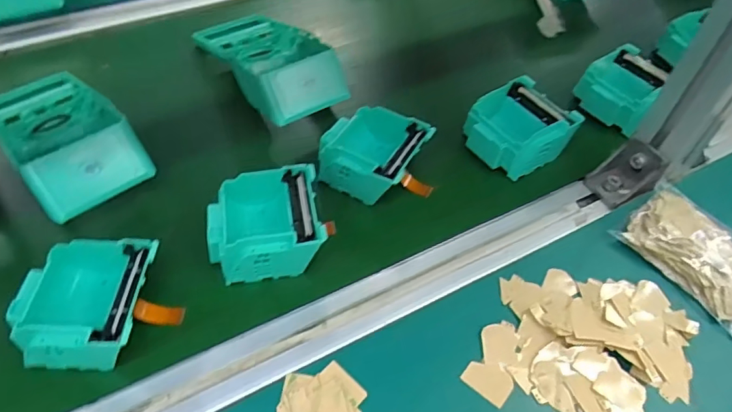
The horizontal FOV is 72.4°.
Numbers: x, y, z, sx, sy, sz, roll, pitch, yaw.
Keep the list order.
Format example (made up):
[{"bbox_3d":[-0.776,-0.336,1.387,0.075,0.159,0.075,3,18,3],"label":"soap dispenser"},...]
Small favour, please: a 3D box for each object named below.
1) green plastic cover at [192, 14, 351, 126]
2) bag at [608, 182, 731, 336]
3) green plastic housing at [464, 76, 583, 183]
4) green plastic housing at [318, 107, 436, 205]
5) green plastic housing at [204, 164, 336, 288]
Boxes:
[{"bbox_3d":[-0.095,-0.145,0.484,0.087,0.049,0.182,-27,58,-23],"label":"green plastic cover"},{"bbox_3d":[0.253,0.036,0.372,0.072,0.022,0.109,-31,59,-25],"label":"bag"},{"bbox_3d":[0.134,-0.067,0.444,0.083,0.036,0.073,-31,59,-25],"label":"green plastic housing"},{"bbox_3d":[0.010,-0.040,0.416,0.086,0.037,0.079,30,55,19],"label":"green plastic housing"},{"bbox_3d":[-0.071,0.014,0.364,0.081,0.035,0.075,-11,53,-12],"label":"green plastic housing"}]

